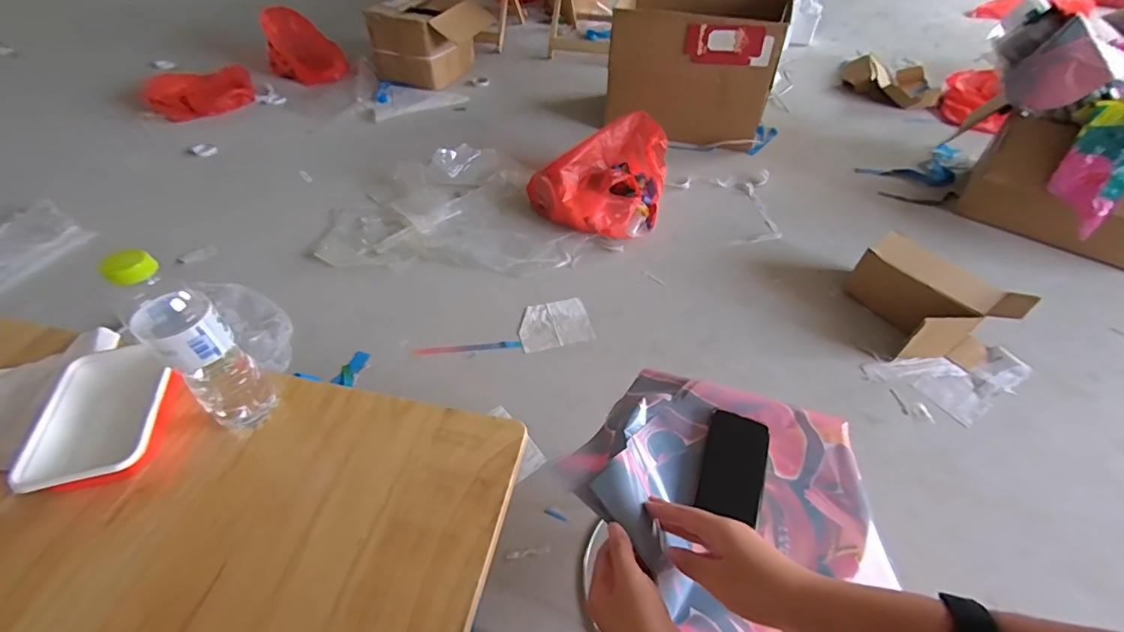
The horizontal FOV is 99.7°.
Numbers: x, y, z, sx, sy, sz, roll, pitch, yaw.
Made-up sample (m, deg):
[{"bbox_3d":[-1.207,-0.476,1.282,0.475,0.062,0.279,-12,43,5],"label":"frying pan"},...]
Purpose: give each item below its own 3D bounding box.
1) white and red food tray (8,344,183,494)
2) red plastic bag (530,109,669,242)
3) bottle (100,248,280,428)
[{"bbox_3d":[-0.505,0.111,0.534,0.121,0.052,0.173,-11,49,-9],"label":"white and red food tray"},{"bbox_3d":[0.116,-0.508,1.605,0.455,0.282,0.400,6,48,6],"label":"red plastic bag"},{"bbox_3d":[-0.363,0.039,0.481,0.064,0.239,0.063,31,55,25],"label":"bottle"}]

